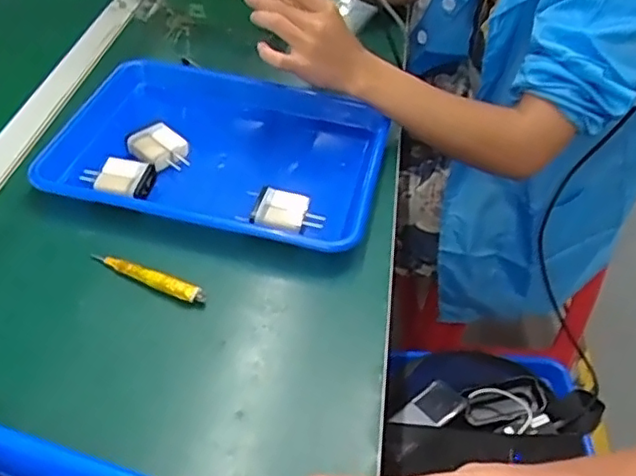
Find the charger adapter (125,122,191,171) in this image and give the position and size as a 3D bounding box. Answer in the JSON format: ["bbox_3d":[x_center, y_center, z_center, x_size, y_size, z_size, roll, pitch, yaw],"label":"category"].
[{"bbox_3d":[-0.167,-0.093,0.660,0.058,0.030,0.047,33,51,26],"label":"charger adapter"}]

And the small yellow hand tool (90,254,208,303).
[{"bbox_3d":[-0.151,0.033,0.553,0.114,0.009,0.018,21,47,15],"label":"small yellow hand tool"}]

